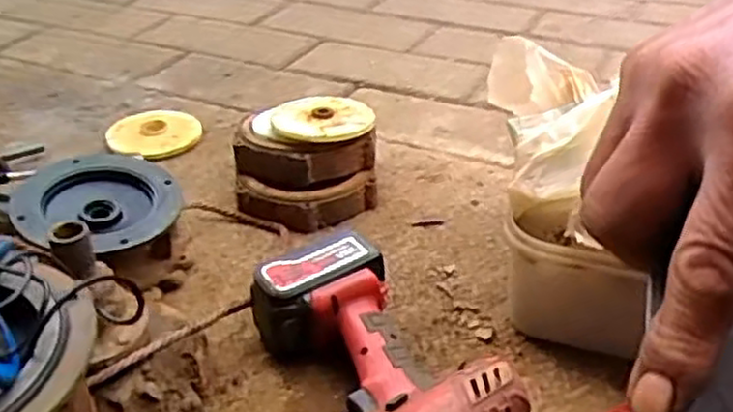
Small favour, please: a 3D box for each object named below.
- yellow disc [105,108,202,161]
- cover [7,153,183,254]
[{"bbox_3d":[-0.262,-0.091,0.921,0.109,0.019,0.115,-10,33,-14],"label":"yellow disc"},{"bbox_3d":[-0.242,-0.004,0.675,0.139,0.031,0.124,5,35,10],"label":"cover"}]

